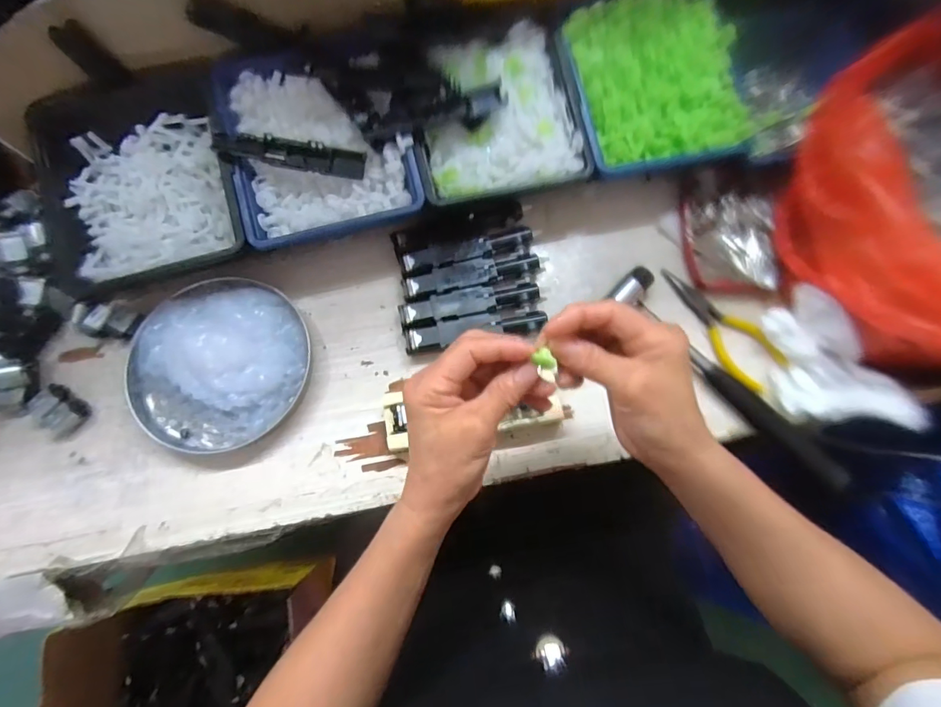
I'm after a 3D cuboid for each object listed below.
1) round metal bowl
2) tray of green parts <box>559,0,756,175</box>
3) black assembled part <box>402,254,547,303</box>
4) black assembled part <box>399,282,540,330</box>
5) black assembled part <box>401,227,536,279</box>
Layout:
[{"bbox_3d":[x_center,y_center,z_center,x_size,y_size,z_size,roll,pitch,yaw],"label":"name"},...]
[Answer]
[{"bbox_3d":[-0.208,0.007,0.383,0.142,0.028,0.133,0,74,-1],"label":"round metal bowl"},{"bbox_3d":[0.162,-0.237,0.405,0.141,0.045,0.148,-9,95,6],"label":"tray of green parts"},{"bbox_3d":[0.005,-0.067,0.413,0.127,0.019,0.026,-12,75,-4],"label":"black assembled part"},{"bbox_3d":[0.000,-0.042,0.405,0.119,0.020,0.026,-12,75,-5],"label":"black assembled part"},{"bbox_3d":[-0.001,-0.088,0.420,0.121,0.019,0.023,-14,75,-5],"label":"black assembled part"}]

